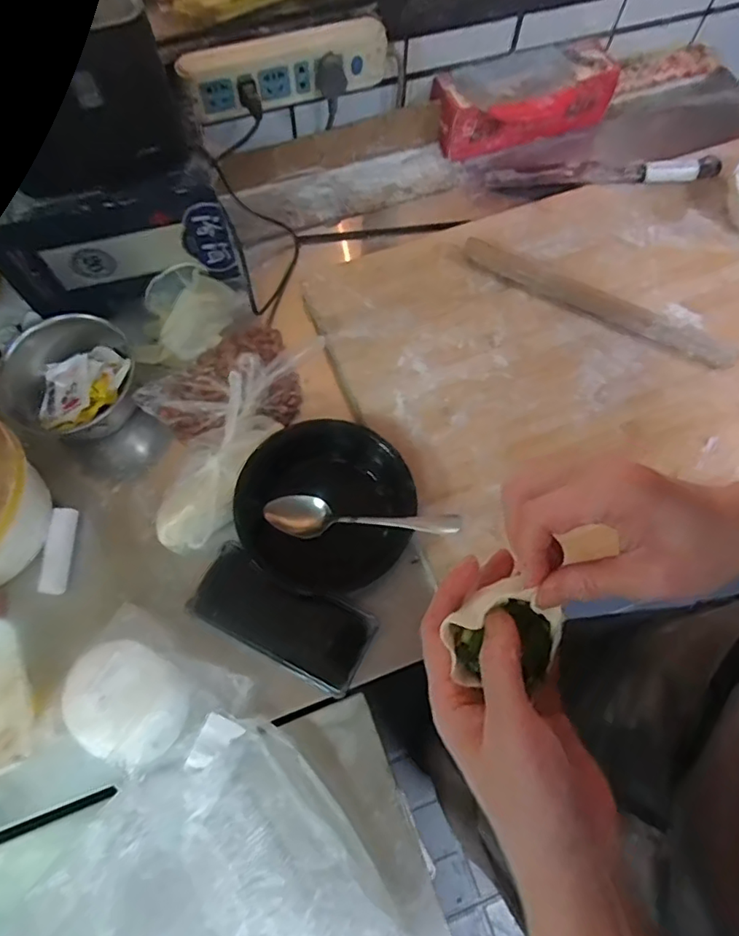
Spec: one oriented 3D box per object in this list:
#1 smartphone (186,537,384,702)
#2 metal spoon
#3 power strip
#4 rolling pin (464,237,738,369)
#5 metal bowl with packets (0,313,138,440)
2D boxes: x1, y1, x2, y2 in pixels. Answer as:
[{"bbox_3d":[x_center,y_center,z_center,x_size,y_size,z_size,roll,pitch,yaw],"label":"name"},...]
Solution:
[{"bbox_3d":[-0.081,0.138,0.511,0.163,0.016,0.074,28,77,0],"label":"smartphone"},{"bbox_3d":[-0.011,0.050,0.525,0.191,0.017,0.039,3,69,19],"label":"metal spoon"},{"bbox_3d":[-0.085,-0.425,0.590,0.213,0.065,0.037,-10,68,-6],"label":"power strip"},{"bbox_3d":[0.254,-0.188,0.619,0.311,0.023,0.034,26,72,10],"label":"rolling pin"},{"bbox_3d":[-0.296,-0.087,0.559,0.111,0.067,0.130,35,74,13],"label":"metal bowl with packets"}]

